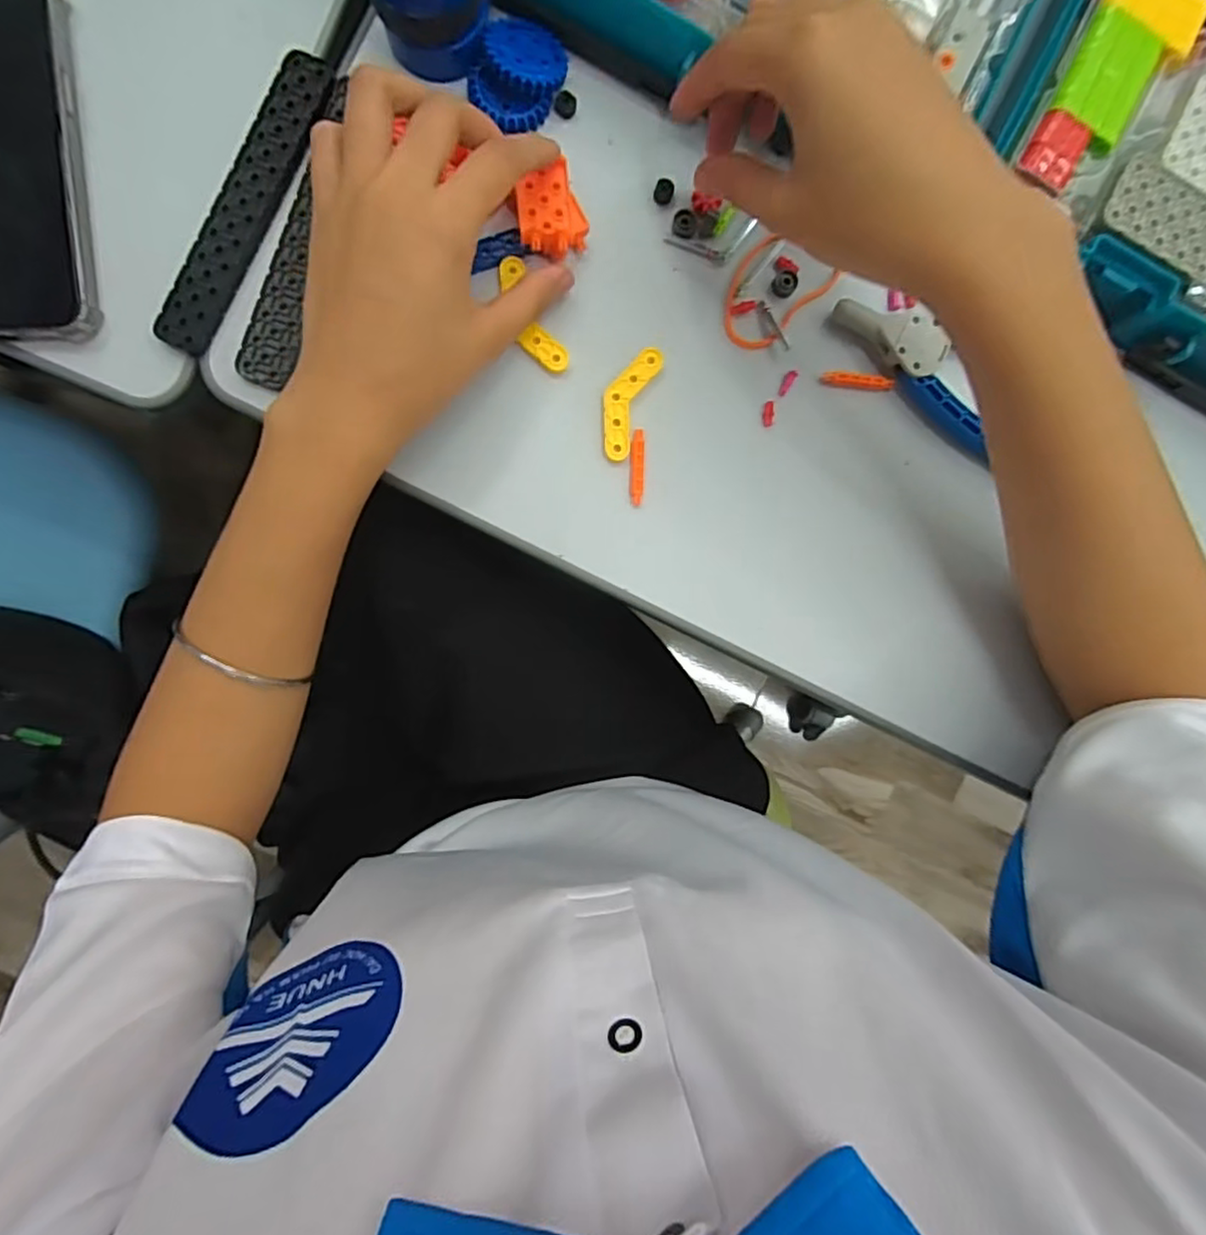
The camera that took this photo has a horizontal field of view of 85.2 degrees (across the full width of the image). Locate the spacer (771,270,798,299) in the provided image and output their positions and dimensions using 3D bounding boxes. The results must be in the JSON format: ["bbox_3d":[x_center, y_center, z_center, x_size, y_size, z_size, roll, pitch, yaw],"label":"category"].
[{"bbox_3d":[0.093,-0.170,0.334,0.012,0.004,0.014,43,89,-5],"label":"spacer"}]

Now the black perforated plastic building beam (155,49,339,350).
[{"bbox_3d":[-0.169,-0.197,0.311,0.027,0.004,0.150,25,89,-10],"label":"black perforated plastic building beam"}]

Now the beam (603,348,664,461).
[{"bbox_3d":[0.011,-0.109,0.329,0.020,0.004,0.057,20,91,-5],"label":"beam"}]

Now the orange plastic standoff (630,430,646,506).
[{"bbox_3d":[0.018,-0.076,0.331,0.007,0.004,0.038,2,92,-4],"label":"orange plastic standoff"}]

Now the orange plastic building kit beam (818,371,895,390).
[{"bbox_3d":[0.132,-0.122,0.338,0.038,0.004,0.006,7,92,-4],"label":"orange plastic building kit beam"}]

